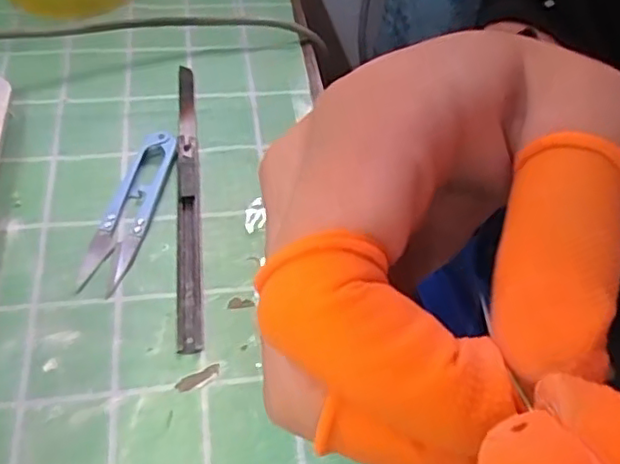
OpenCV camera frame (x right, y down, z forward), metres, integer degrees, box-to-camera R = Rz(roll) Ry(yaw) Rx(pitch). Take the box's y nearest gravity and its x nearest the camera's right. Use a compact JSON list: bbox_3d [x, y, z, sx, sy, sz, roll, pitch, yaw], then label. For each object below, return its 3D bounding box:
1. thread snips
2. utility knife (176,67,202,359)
[{"bbox_3d":[-0.095,-0.014,0.328,0.027,0.011,0.099,11,53,4],"label":"thread snips"},{"bbox_3d":[-0.067,-0.025,0.342,0.011,0.005,0.197,-4,53,-6],"label":"utility knife"}]

